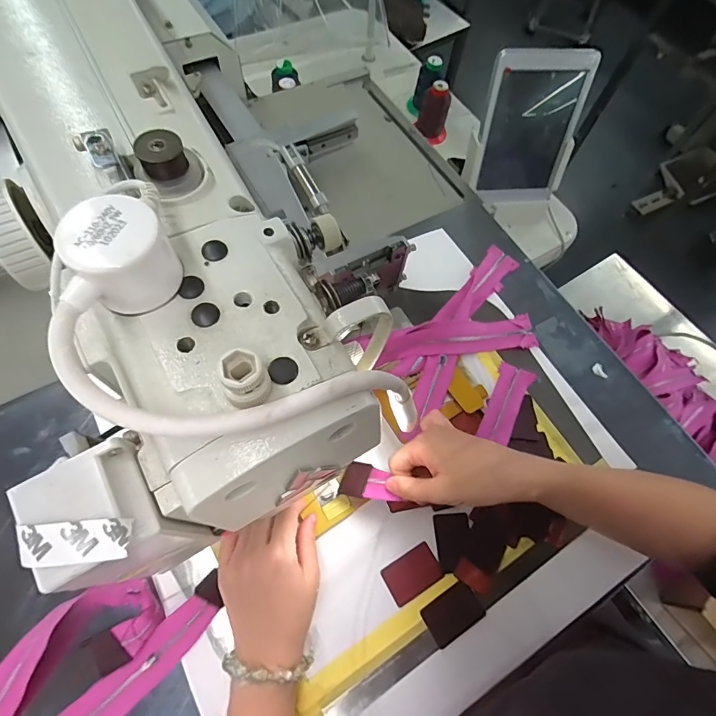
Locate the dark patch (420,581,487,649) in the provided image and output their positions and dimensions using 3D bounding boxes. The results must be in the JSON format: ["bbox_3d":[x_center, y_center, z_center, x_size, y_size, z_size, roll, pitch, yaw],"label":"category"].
[{"bbox_3d":[0.086,0.229,0.377,0.051,0.004,0.034,-27,71,-16],"label":"dark patch"}]

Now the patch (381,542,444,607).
[{"bbox_3d":[0.050,0.199,0.388,0.051,0.005,0.034,-26,70,-16],"label":"patch"}]

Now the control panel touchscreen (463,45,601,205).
[{"bbox_3d":[0.259,-0.346,0.642,0.162,0.210,0.022,-7,46,-8],"label":"control panel touchscreen"}]

